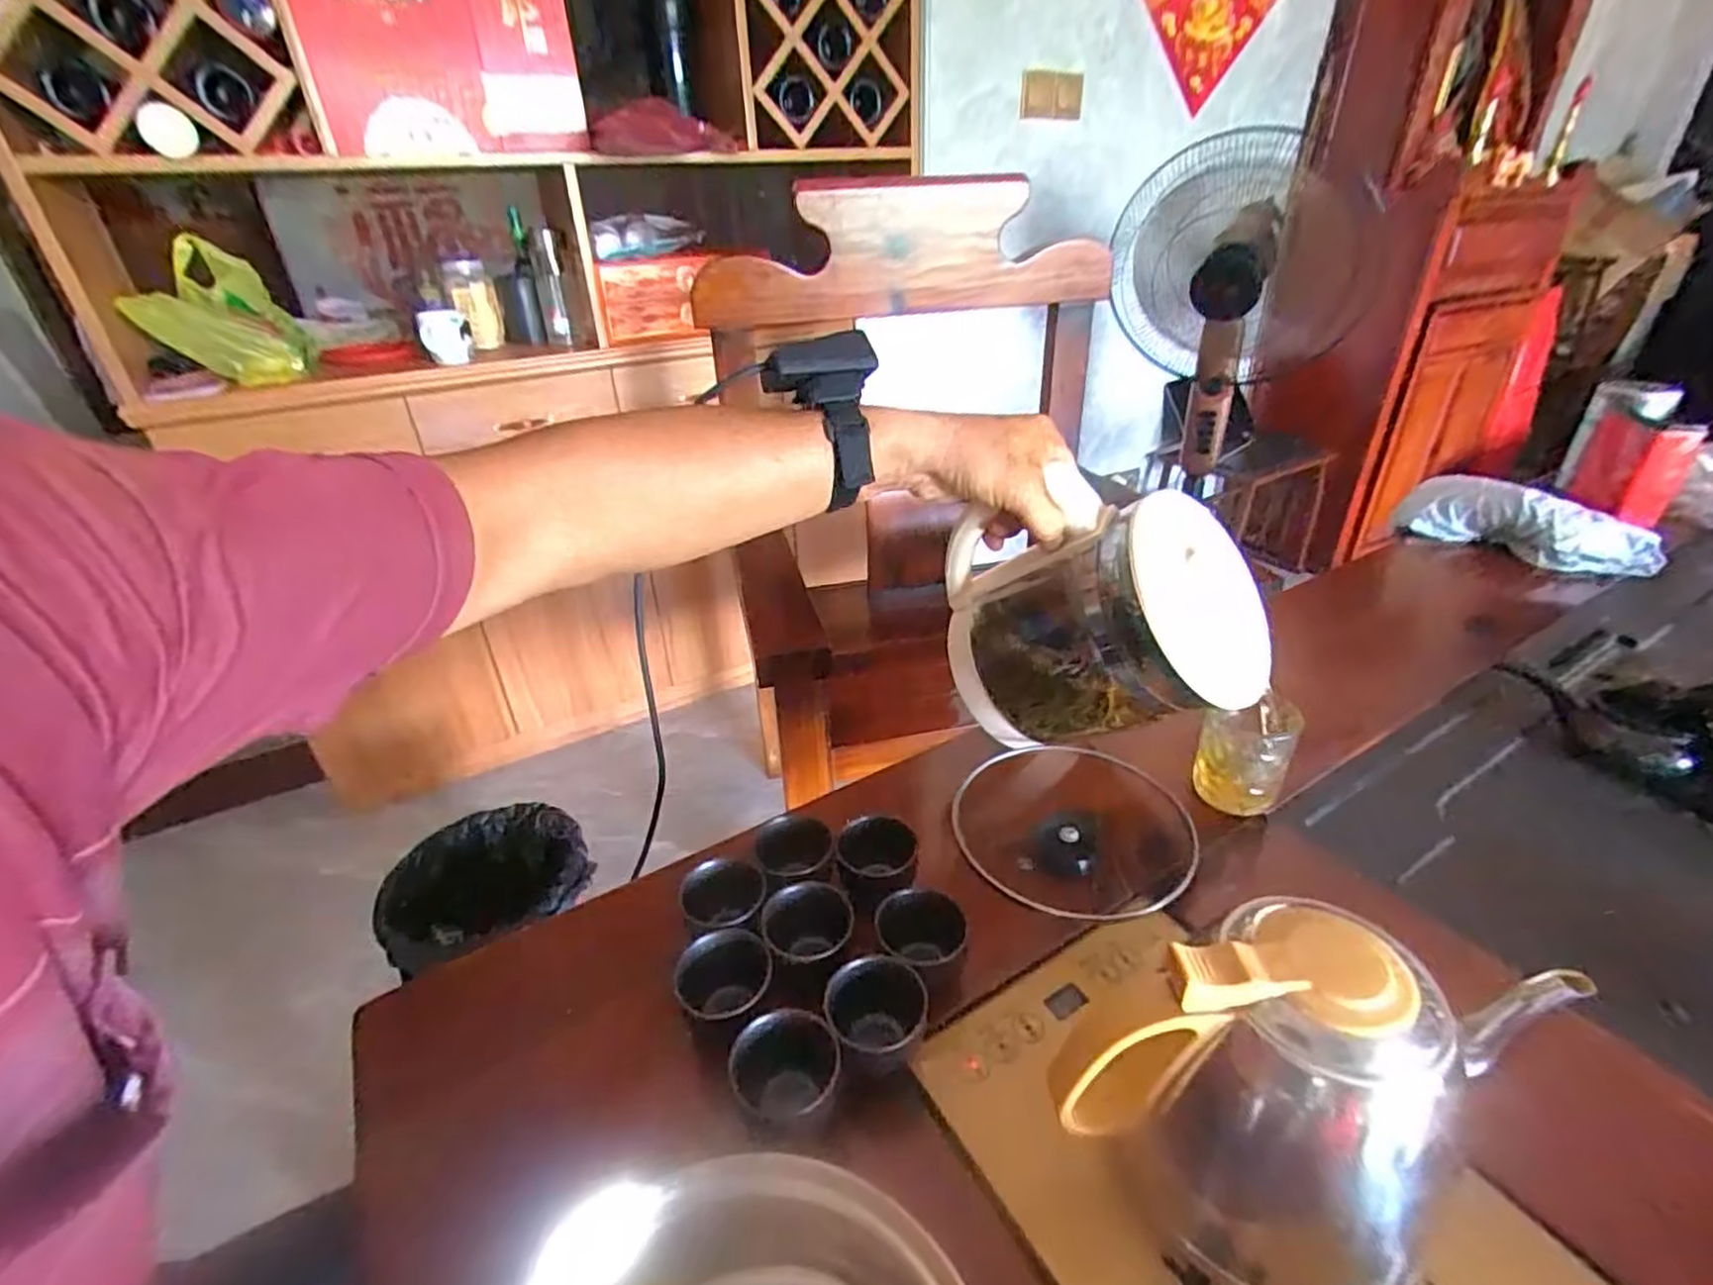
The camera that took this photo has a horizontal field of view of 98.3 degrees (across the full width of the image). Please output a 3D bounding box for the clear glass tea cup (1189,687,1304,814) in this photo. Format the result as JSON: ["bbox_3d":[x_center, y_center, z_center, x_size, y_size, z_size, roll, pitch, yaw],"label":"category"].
[{"bbox_3d":[0.278,0.079,0.531,0.055,0.079,0.048,18,37,31],"label":"clear glass tea cup"}]

